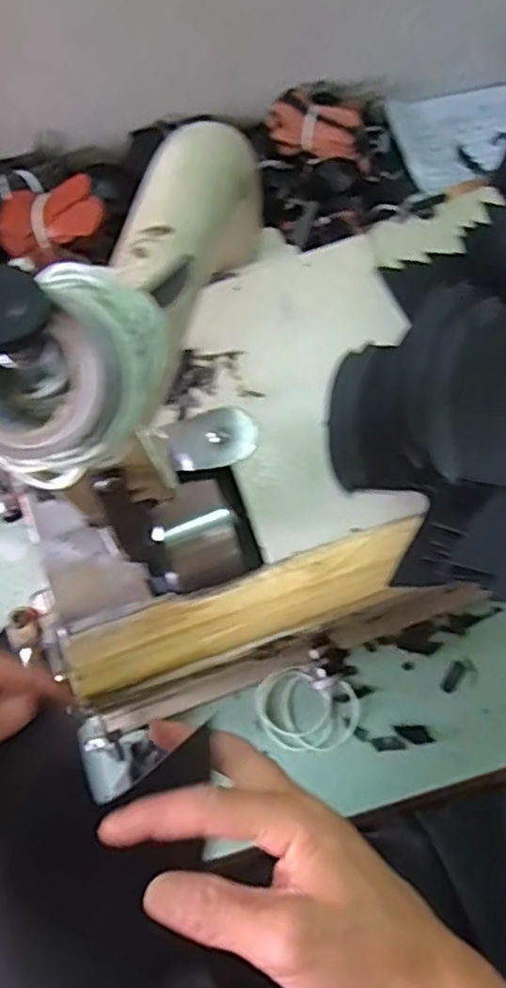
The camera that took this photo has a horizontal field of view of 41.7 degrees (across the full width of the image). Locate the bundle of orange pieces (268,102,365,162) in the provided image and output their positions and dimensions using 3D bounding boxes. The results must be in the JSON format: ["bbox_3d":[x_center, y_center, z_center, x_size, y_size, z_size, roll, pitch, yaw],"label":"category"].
[{"bbox_3d":[0.049,-0.293,0.538,0.074,0.027,0.028,12,78,3],"label":"bundle of orange pieces"}]

